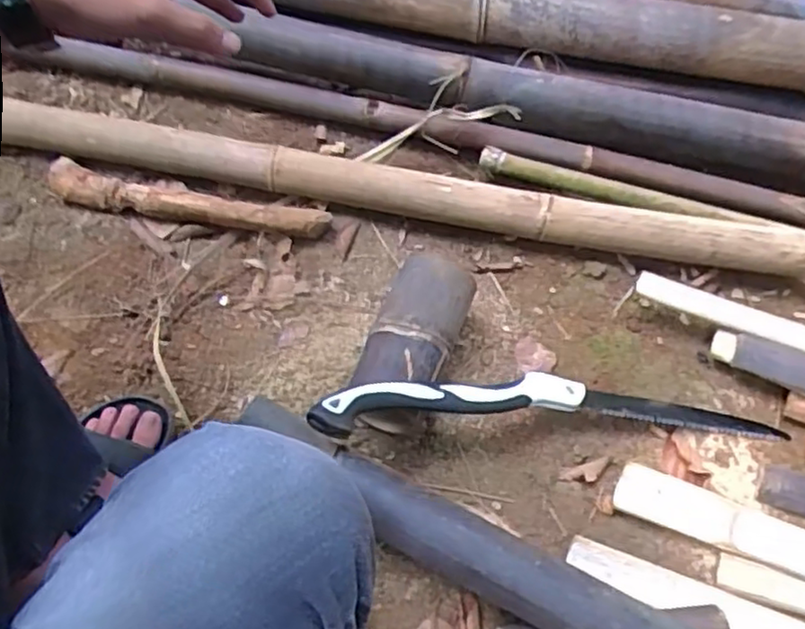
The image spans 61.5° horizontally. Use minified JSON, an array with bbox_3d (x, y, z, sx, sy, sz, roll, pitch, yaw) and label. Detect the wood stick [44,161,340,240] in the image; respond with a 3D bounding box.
[{"bbox_3d":[-0.301,-0.155,0.952,0.395,0.047,0.057,9,60,3],"label":"wood stick"}]

